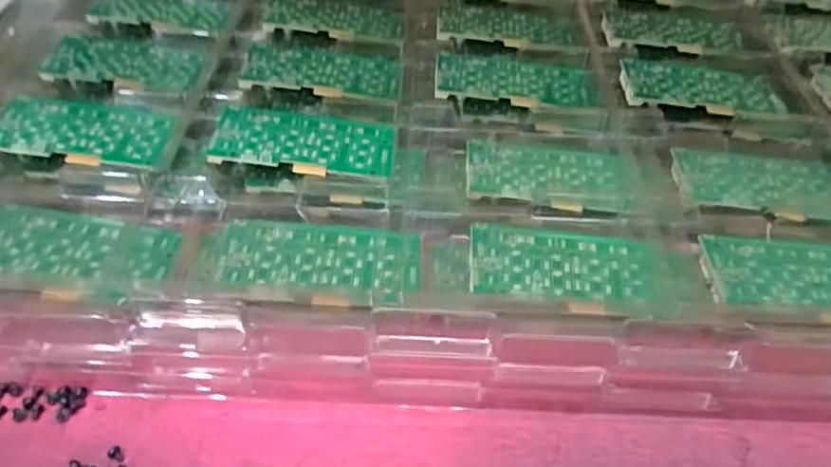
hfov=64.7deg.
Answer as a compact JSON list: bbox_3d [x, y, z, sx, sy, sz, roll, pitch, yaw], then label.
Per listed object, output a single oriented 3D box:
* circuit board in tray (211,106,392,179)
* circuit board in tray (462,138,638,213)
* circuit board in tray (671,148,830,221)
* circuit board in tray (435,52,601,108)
[{"bbox_3d":[-0.058,-0.050,0.349,0.091,0.011,0.048,3,50,3],"label":"circuit board in tray"},{"bbox_3d":[0.075,-0.032,0.360,0.093,0.010,0.051,3,50,0],"label":"circuit board in tray"},{"bbox_3d":[0.193,-0.027,0.359,0.100,0.010,0.046,6,50,3],"label":"circuit board in tray"},{"bbox_3d":[0.063,-0.093,0.401,0.099,0.015,0.052,6,50,3],"label":"circuit board in tray"}]

